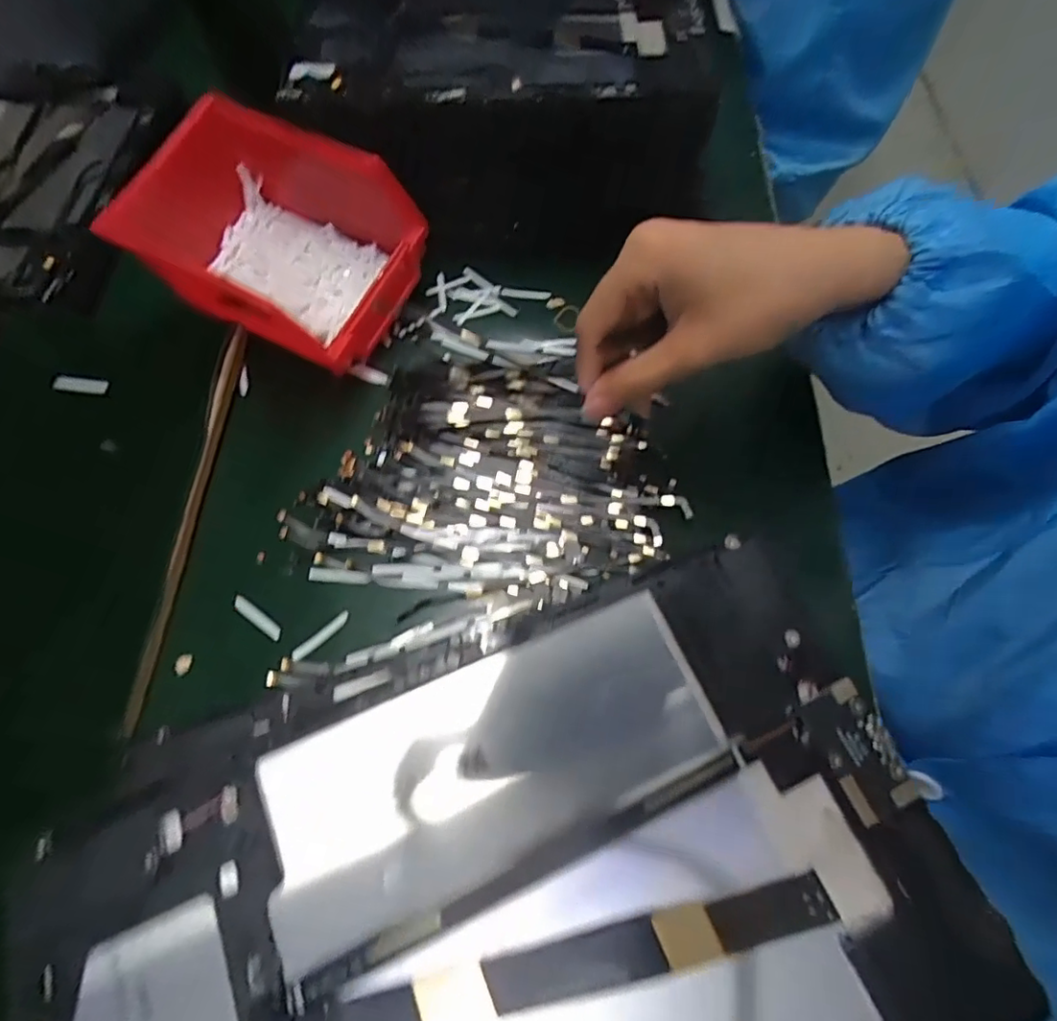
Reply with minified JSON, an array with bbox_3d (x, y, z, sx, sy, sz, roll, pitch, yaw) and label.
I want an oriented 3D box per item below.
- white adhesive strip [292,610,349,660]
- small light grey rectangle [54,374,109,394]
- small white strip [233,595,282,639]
[{"bbox_3d":[-0.103,0.061,0.290,0.033,0.004,0.005,-42,72,-18],"label":"white adhesive strip"},{"bbox_3d":[-0.260,-0.073,0.339,0.031,0.004,0.010,5,65,2],"label":"small light grey rectangle"},{"bbox_3d":[-0.137,0.054,0.294,0.032,0.004,0.007,34,69,14],"label":"small white strip"}]

